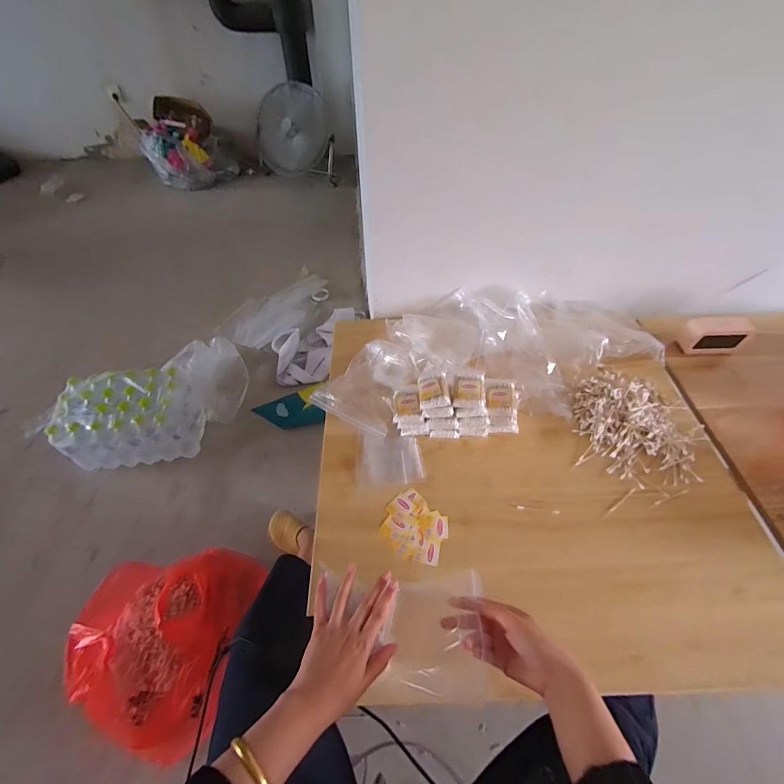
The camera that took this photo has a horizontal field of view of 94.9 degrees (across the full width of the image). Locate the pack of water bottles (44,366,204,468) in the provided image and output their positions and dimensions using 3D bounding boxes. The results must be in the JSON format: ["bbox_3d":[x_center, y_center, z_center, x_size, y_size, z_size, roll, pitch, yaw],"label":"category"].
[{"bbox_3d":[-0.891,0.092,1.253,0.384,0.231,0.252,-11,53,-8],"label":"pack of water bottles"}]

